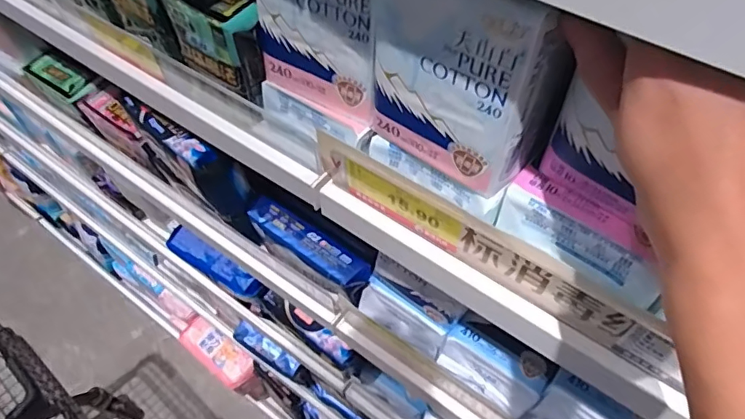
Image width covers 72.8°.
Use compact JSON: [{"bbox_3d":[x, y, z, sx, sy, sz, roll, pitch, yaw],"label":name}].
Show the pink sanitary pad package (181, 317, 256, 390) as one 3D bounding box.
[{"bbox_3d":[-0.389,0.357,1.257,0.219,0.072,0.080,31,59,20],"label":"pink sanitary pad package"}]

